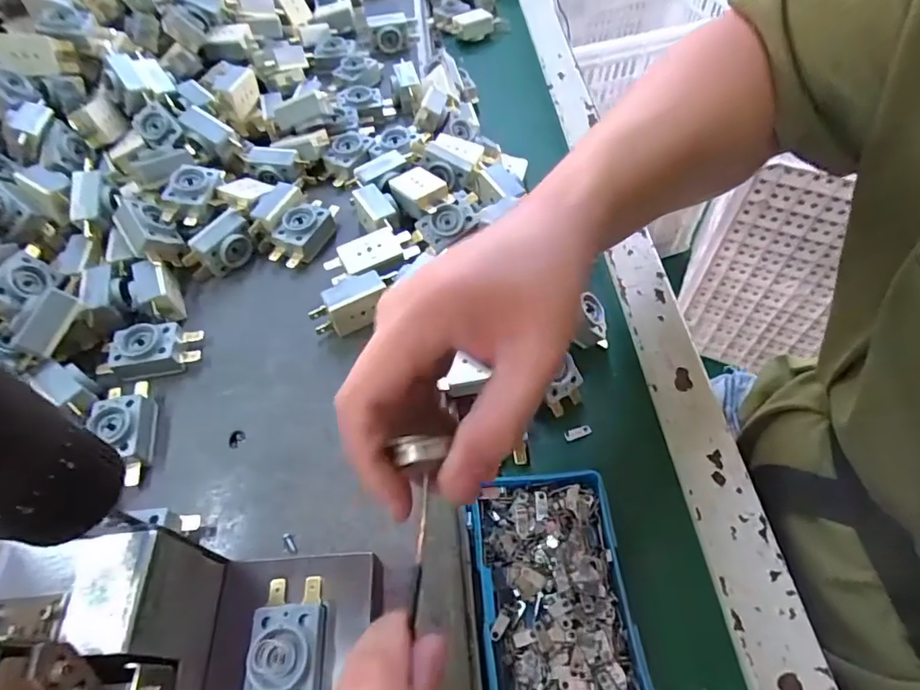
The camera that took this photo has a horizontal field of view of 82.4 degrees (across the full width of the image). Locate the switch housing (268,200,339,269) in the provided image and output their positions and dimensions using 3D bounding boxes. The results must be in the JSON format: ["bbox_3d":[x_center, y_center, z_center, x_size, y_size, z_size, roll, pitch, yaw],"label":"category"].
[{"bbox_3d":[-0.109,-0.081,0.369,0.029,0.023,0.055,22,59,16],"label":"switch housing"}]

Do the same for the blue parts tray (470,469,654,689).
[{"bbox_3d":[0.046,0.122,0.260,0.070,0.022,0.113,-5,55,-2],"label":"blue parts tray"}]

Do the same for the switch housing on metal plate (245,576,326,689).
[{"bbox_3d":[-0.069,0.124,0.210,0.028,0.013,0.058,-4,55,-1],"label":"switch housing on metal plate"}]

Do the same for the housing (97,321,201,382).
[{"bbox_3d":[-0.190,0.004,0.319,0.059,0.019,0.026,-10,55,-5],"label":"housing"}]

